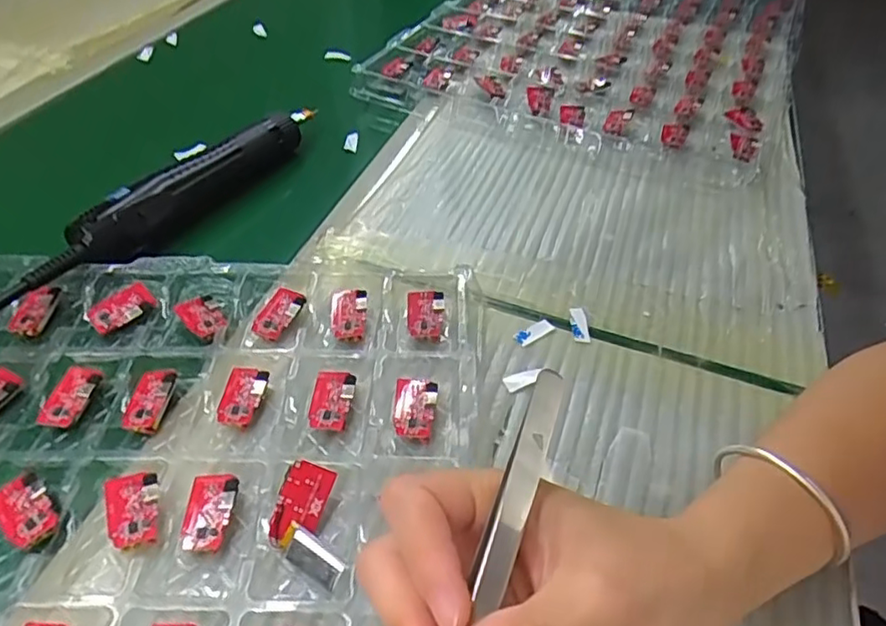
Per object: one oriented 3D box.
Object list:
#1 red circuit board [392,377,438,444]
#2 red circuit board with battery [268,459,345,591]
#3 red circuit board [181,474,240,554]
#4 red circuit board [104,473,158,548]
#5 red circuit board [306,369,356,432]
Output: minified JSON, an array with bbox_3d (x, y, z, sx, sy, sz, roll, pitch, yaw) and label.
[{"bbox_3d":[-0.016,0.049,0.324,0.023,0.009,0.035,9,45,4],"label":"red circuit board"},{"bbox_3d":[-0.061,0.094,0.276,0.030,0.017,0.053,-6,46,-9],"label":"red circuit board with battery"},{"bbox_3d":[-0.106,0.089,0.280,0.021,0.004,0.035,2,50,5],"label":"red circuit board"},{"bbox_3d":[-0.139,0.089,0.279,0.022,0.007,0.035,-12,47,-15],"label":"red circuit board"},{"bbox_3d":[-0.058,0.046,0.327,0.021,0.010,0.033,5,45,1],"label":"red circuit board"}]

